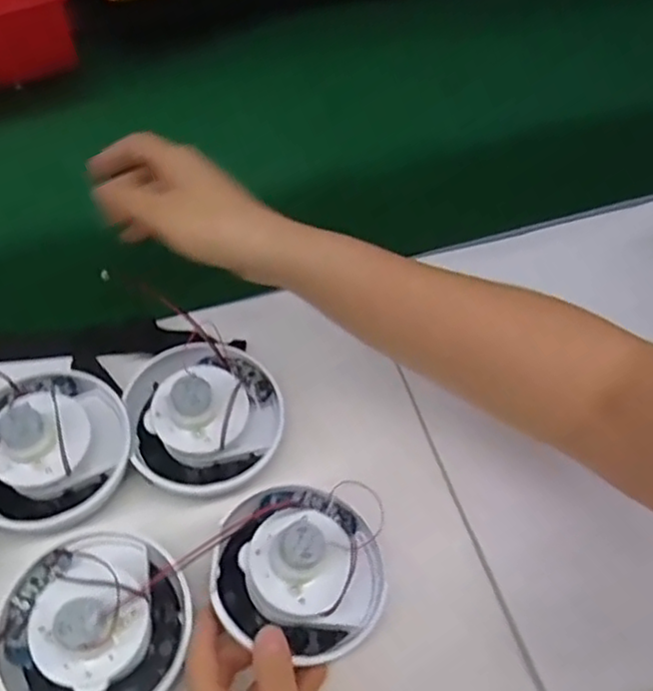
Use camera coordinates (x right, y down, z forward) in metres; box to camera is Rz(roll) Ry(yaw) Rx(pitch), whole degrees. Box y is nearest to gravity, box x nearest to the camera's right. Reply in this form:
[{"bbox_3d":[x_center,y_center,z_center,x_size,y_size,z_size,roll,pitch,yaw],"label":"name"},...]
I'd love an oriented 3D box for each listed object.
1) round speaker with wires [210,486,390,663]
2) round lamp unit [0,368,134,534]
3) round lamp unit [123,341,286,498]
[{"bbox_3d":[-0.015,0.130,0.406,0.105,0.054,0.097,2,58,-3],"label":"round speaker with wires"},{"bbox_3d":[-0.184,0.060,0.439,0.102,0.060,0.108,2,58,-3],"label":"round lamp unit"},{"bbox_3d":[-0.081,0.044,0.454,0.099,0.062,0.103,2,58,-3],"label":"round lamp unit"}]

